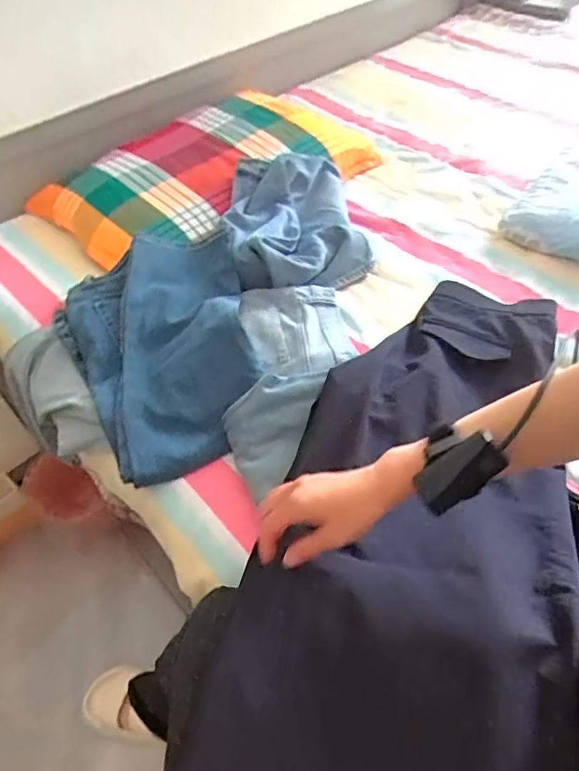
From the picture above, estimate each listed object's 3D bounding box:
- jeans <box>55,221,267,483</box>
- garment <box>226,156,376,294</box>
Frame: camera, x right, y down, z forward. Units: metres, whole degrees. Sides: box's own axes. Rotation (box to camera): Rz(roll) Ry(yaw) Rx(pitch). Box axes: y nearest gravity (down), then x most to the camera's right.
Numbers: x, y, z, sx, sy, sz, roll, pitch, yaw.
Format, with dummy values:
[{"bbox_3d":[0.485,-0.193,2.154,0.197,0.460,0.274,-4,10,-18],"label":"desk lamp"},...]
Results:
[{"bbox_3d":[-0.198,-0.070,0.760,0.278,0.081,0.440,-11,49,-4],"label":"jeans"},{"bbox_3d":[0.008,-0.297,0.934,0.242,0.099,0.318,-12,49,-5],"label":"garment"}]

